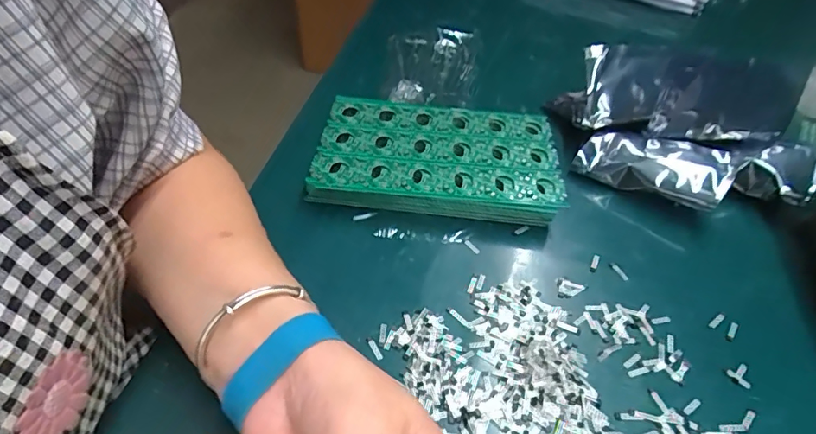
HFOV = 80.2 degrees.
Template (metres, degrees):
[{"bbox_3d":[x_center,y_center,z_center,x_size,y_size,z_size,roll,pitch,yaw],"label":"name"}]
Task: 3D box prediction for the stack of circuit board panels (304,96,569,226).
[{"bbox_3d":[0.025,-0.051,0.435,0.210,0.036,0.121,6,46,-1],"label":"stack of circuit board panels"}]

